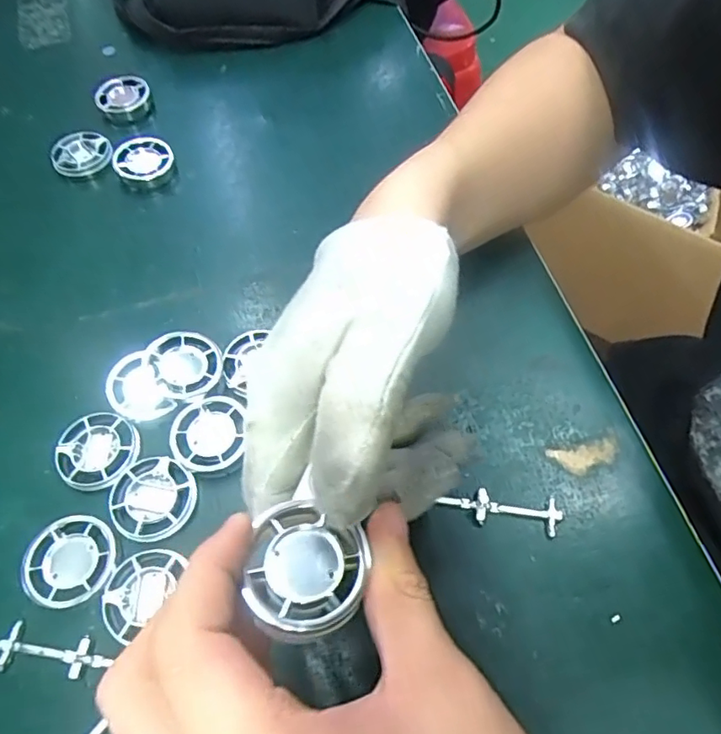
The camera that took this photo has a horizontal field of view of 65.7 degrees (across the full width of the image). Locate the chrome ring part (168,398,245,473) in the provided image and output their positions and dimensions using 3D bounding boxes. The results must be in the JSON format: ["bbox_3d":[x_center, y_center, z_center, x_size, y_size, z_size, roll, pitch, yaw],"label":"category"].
[{"bbox_3d":[-0.075,0.033,0.272,0.034,0.004,0.037,-1,61,2],"label":"chrome ring part"}]

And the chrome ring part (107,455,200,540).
[{"bbox_3d":[-0.096,0.059,0.258,0.037,0.004,0.038,-1,61,2],"label":"chrome ring part"}]

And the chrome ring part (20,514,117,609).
[{"bbox_3d":[-0.127,0.086,0.247,0.038,0.010,0.037,-1,61,2],"label":"chrome ring part"}]

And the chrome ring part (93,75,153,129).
[{"bbox_3d":[-0.172,-0.196,0.411,0.038,0.017,0.037,-1,61,2],"label":"chrome ring part"}]

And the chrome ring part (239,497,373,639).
[{"bbox_3d":[-0.016,0.060,0.167,0.035,0.008,0.038,-1,61,2],"label":"chrome ring part"}]

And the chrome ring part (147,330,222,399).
[{"bbox_3d":[-0.089,-0.001,0.285,0.034,0.009,0.037,-1,61,2],"label":"chrome ring part"}]

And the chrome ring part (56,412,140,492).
[{"bbox_3d":[-0.128,0.042,0.274,0.039,0.009,0.038,-1,61,2],"label":"chrome ring part"}]

